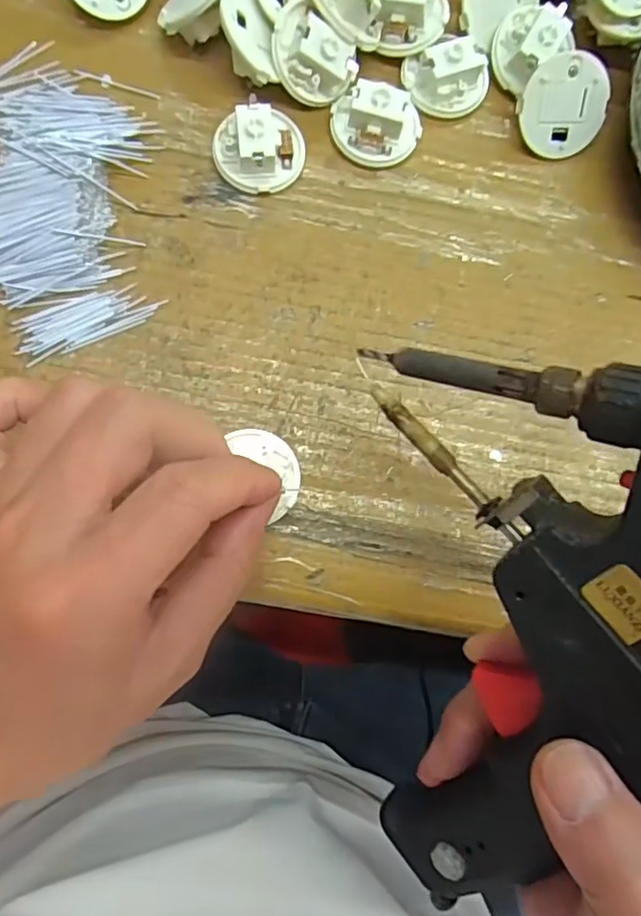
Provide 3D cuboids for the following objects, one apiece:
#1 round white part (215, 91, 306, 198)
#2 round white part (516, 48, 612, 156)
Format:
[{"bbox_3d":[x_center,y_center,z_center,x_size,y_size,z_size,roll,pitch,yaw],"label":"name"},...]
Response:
[{"bbox_3d":[-0.026,-0.131,0.247,0.038,0.016,0.034,1,84,-3],"label":"round white part"},{"bbox_3d":[0.106,-0.152,0.255,0.038,0.004,0.038,-13,121,1],"label":"round white part"}]

